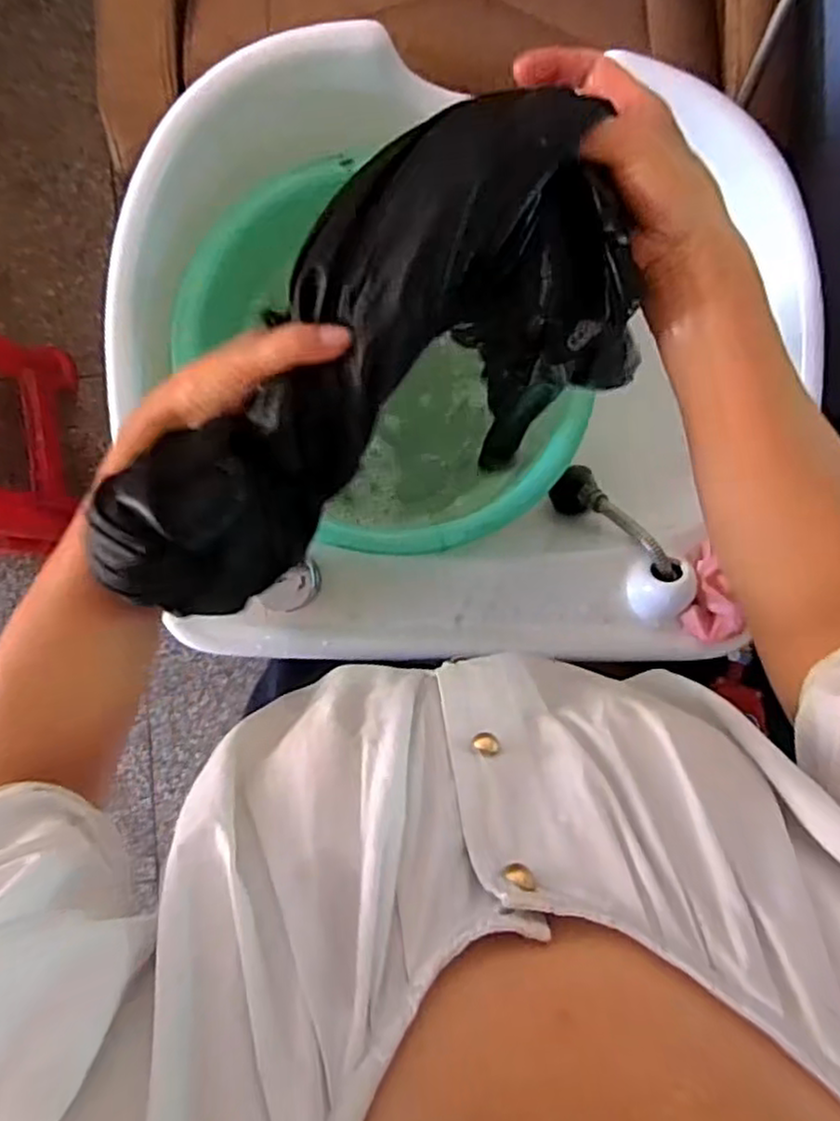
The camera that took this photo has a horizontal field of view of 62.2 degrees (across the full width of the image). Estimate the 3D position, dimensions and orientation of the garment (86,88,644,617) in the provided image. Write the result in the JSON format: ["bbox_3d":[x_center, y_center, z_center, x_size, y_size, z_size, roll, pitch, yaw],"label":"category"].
[{"bbox_3d":[-0.026,-0.085,0.350,0.288,0.083,0.142,-41,95,-1],"label":"garment"}]

